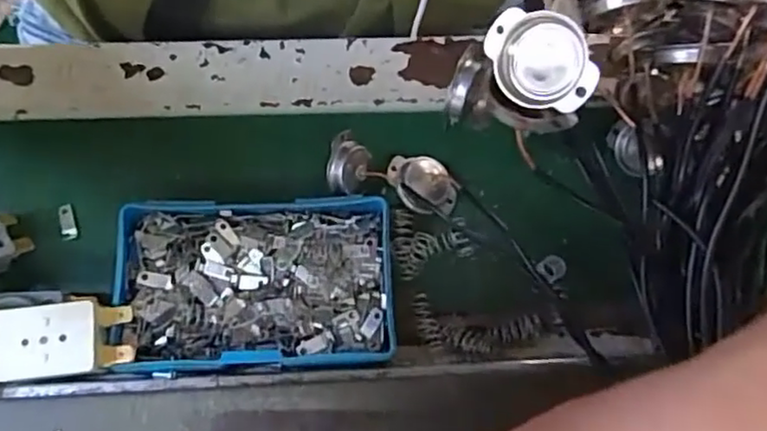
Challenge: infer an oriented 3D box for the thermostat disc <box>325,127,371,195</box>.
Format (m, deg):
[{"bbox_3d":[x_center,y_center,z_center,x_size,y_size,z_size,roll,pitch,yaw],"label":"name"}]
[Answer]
[{"bbox_3d":[-0.016,-0.024,0.297,0.017,0.020,0.029,14,74,1],"label":"thermostat disc"}]

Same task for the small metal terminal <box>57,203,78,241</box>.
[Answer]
[{"bbox_3d":[-0.145,0.003,0.300,0.007,0.004,0.016,-15,75,-7],"label":"small metal terminal"}]

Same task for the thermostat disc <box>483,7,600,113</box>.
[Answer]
[{"bbox_3d":[0.049,-0.048,0.201,0.011,0.026,0.036,-19,73,-54],"label":"thermostat disc"}]

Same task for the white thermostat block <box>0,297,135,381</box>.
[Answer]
[{"bbox_3d":[-0.130,0.051,0.258,0.058,0.020,0.028,-5,74,-5],"label":"white thermostat block"}]

